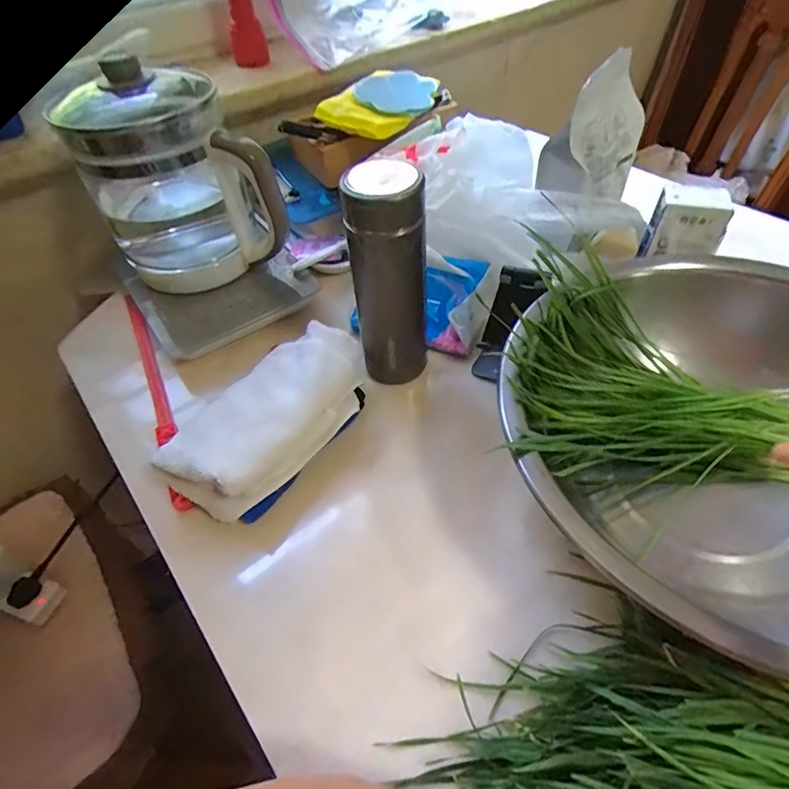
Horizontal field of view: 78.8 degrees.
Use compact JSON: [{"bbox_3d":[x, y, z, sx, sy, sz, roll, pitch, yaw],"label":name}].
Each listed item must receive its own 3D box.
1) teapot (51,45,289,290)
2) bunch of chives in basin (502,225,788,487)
[{"bbox_3d":[-0.220,-0.212,0.503,0.155,0.181,0.139,-33,55,-21],"label":"teapot"},{"bbox_3d":[0.221,-0.018,0.384,0.253,0.125,0.194,1,50,6],"label":"bunch of chives in basin"}]

